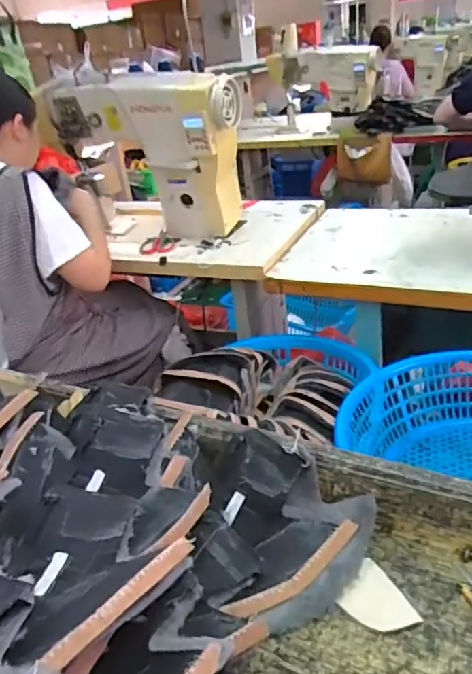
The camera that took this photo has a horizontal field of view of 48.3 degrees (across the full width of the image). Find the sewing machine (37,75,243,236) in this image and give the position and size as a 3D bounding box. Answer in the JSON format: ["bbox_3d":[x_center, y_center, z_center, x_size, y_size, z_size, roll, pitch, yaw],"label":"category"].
[{"bbox_3d":[-0.222,-0.470,1.430,0.514,0.415,0.162,3,30,20],"label":"sewing machine"}]

